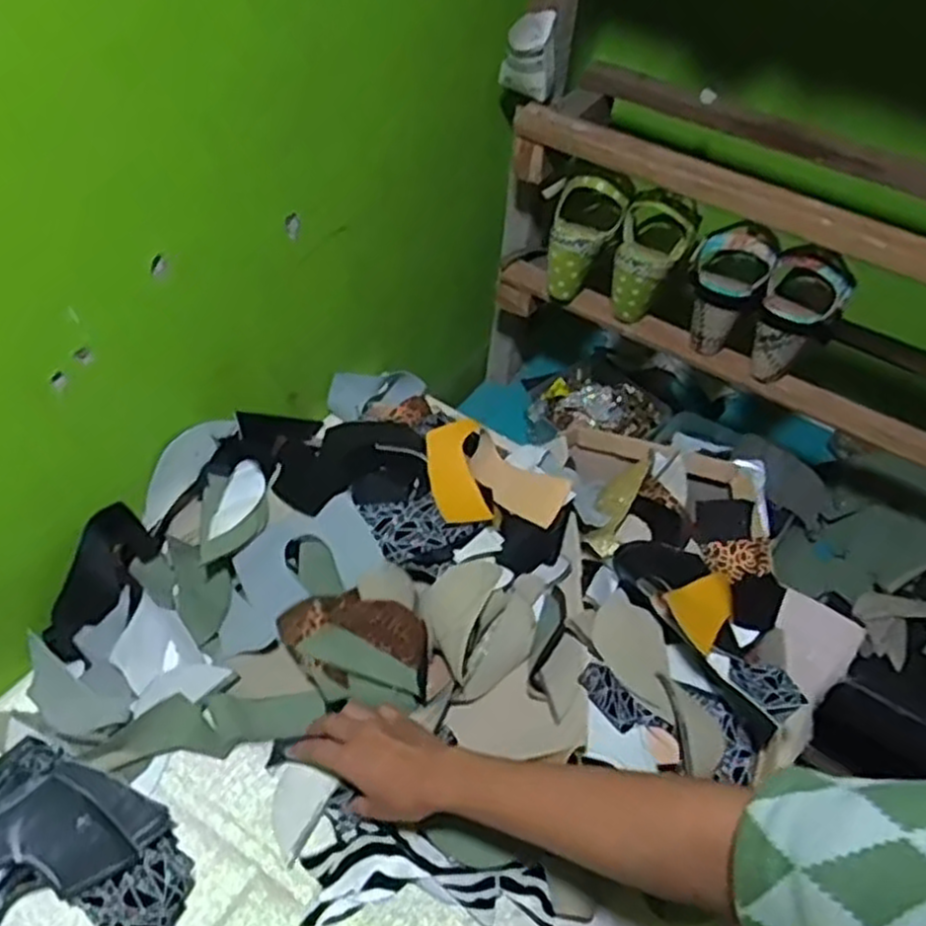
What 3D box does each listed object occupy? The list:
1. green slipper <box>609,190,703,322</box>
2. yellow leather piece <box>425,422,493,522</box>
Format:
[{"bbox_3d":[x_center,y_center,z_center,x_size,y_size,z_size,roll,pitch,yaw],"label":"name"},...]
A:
[{"bbox_3d":[0.216,-0.239,0.899,0.080,0.137,0.082,20,49,12],"label":"green slipper"},{"bbox_3d":[-0.004,0.005,0.736,0.055,0.008,0.128,-3,48,-9],"label":"yellow leather piece"}]

